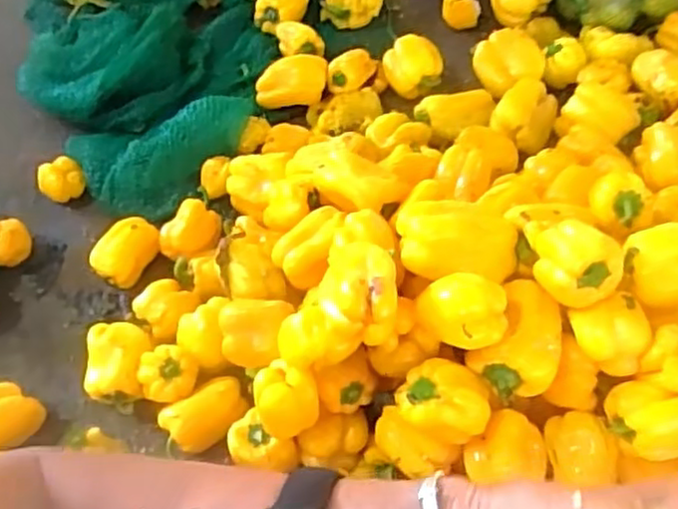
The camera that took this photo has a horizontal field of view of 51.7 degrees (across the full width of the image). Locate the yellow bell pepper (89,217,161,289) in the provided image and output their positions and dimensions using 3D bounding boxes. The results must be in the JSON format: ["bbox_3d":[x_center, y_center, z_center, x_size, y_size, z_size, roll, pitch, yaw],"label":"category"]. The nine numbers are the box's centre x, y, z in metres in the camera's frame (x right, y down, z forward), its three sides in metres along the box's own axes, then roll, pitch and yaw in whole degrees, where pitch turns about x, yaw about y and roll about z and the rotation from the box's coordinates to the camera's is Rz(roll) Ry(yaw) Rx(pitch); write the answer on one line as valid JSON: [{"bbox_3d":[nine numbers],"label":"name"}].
[{"bbox_3d":[-0.280,0.001,0.935,0.056,0.070,0.093,31,59,24],"label":"yellow bell pepper"}]

